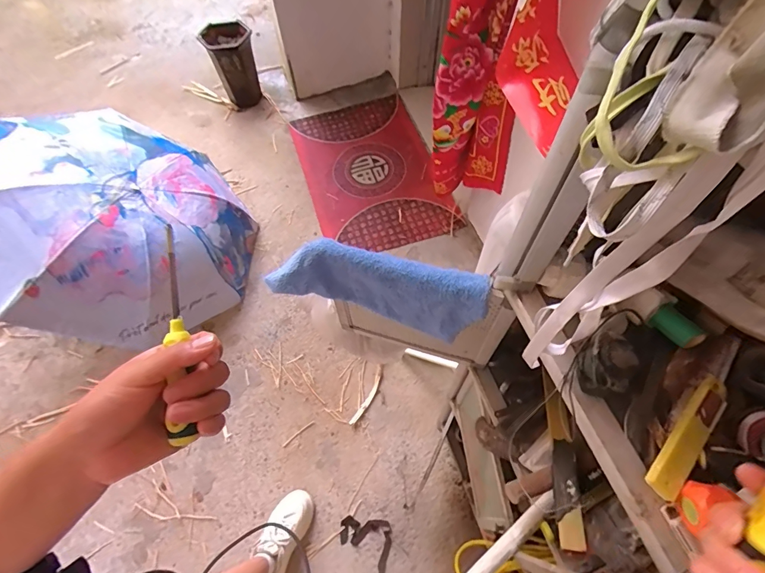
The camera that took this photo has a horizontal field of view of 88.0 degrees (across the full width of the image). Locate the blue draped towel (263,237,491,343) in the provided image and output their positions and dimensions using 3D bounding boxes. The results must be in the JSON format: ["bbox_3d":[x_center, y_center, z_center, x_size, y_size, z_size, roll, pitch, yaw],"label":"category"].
[{"bbox_3d":[-0.014,0.002,0.550,0.302,0.116,0.055,13,62,8],"label":"blue draped towel"}]

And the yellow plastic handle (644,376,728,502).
[{"bbox_3d":[0.277,0.131,0.355,0.134,0.020,0.026,-41,68,-19],"label":"yellow plastic handle"}]

